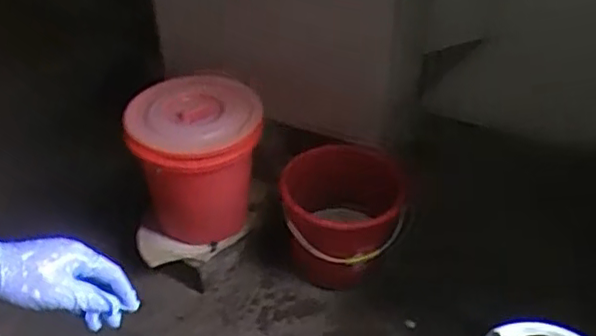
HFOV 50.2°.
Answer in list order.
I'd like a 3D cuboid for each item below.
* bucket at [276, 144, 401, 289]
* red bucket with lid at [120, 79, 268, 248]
[{"bbox_3d":[0.106,0.145,1.661,0.293,0.342,0.294,0,40,0],"label":"bucket"},{"bbox_3d":[-0.242,-0.010,1.550,0.293,0.340,0.362,-10,41,-12],"label":"red bucket with lid"}]

